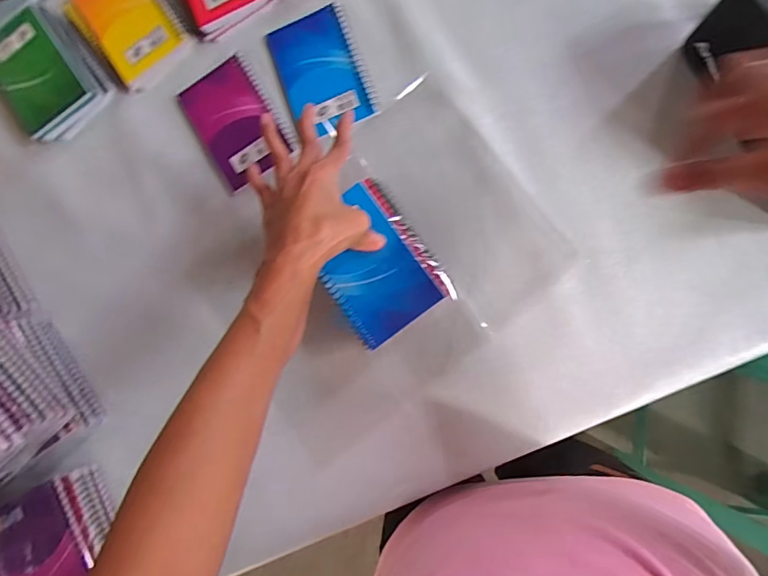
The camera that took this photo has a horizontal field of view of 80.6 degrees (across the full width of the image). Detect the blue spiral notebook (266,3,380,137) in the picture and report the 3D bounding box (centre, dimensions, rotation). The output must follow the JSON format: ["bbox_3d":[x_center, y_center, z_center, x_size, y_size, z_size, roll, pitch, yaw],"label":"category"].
[{"bbox_3d":[-0.065,-0.227,0.476,0.085,0.010,0.129,-21,85,6],"label":"blue spiral notebook"}]

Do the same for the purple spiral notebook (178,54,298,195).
[{"bbox_3d":[-0.160,-0.180,0.487,0.083,0.011,0.130,-32,84,5],"label":"purple spiral notebook"}]

